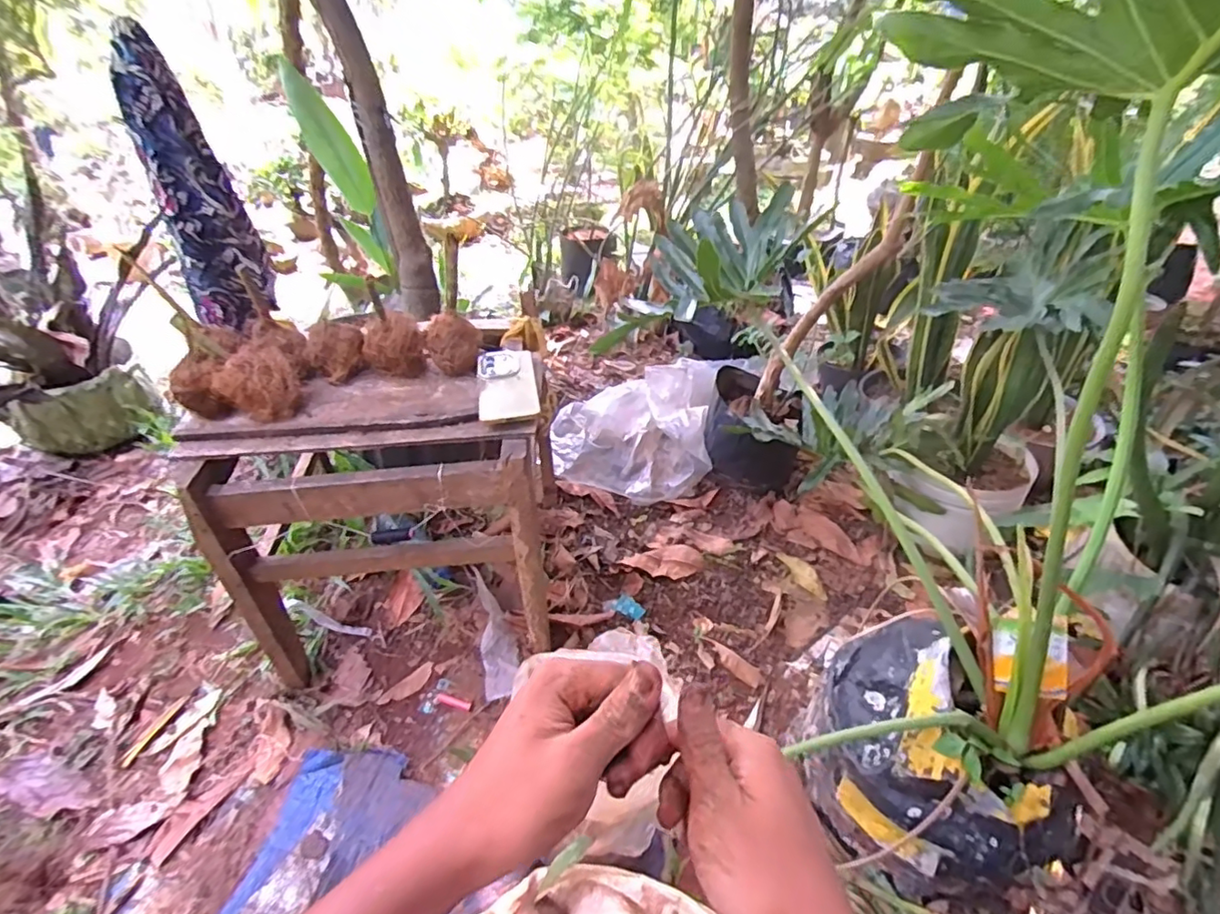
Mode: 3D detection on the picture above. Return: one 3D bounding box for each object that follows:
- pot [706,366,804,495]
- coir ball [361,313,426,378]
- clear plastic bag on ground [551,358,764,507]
[{"bbox_3d":[0.306,-0.036,1.292,0.191,0.222,0.194,-1,37,0],"label":"pot"},{"bbox_3d":[-0.296,-0.154,0.814,0.078,0.080,0.066,-16,39,-16],"label":"coir ball"},{"bbox_3d":[0.092,-0.097,1.437,0.367,0.134,0.497,19,42,24],"label":"clear plastic bag on ground"}]

